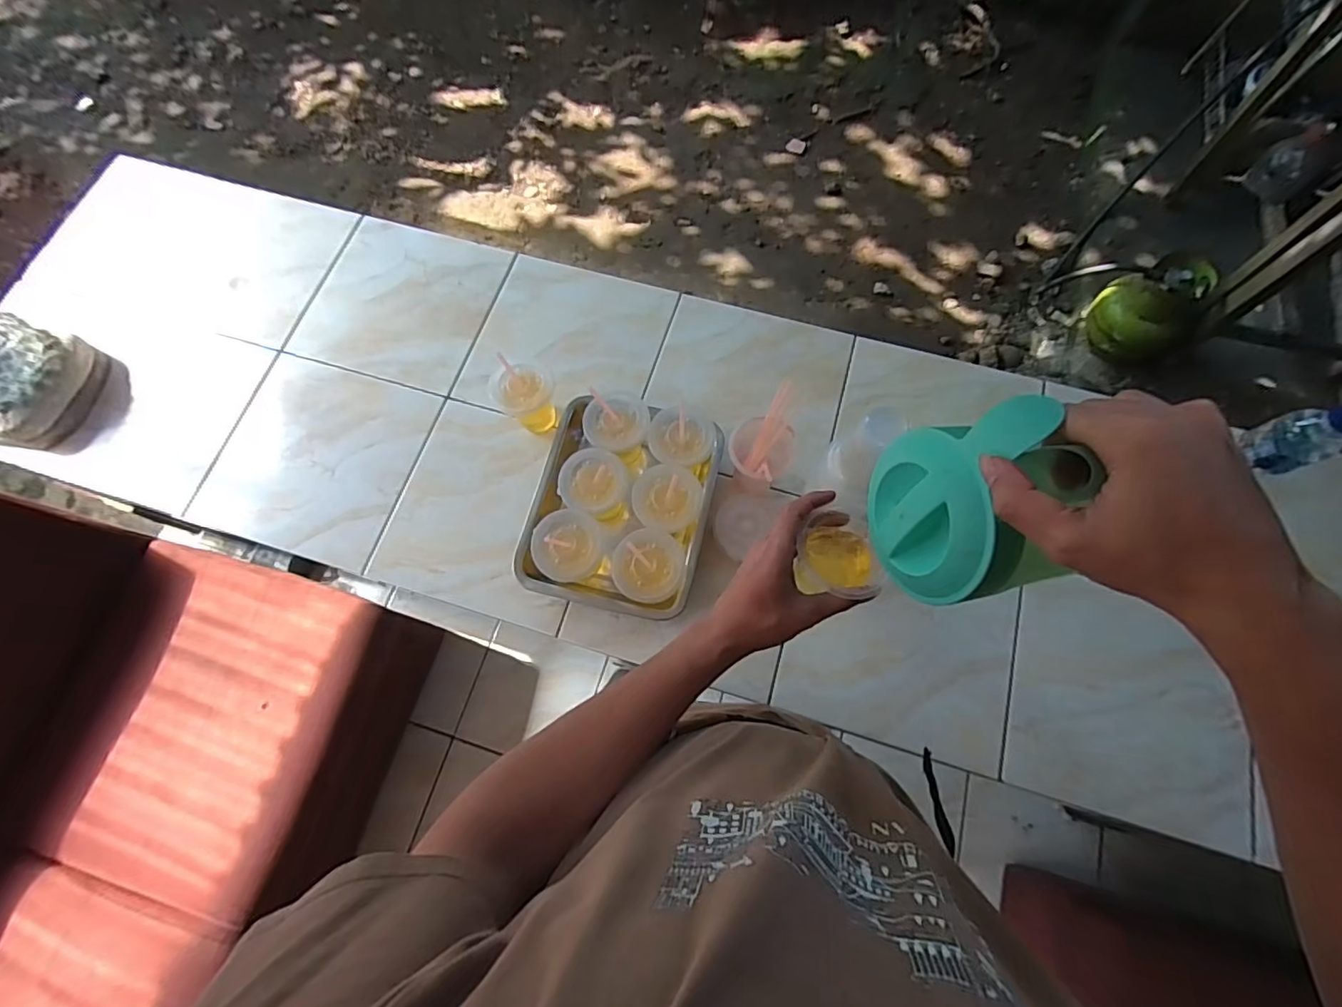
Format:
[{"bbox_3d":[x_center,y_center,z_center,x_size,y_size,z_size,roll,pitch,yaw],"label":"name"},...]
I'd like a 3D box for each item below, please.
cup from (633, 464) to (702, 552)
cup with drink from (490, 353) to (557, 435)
[{"bbox_3d":[-0.005,0.005,0.773,0.086,0.095,0.085,0,72,1],"label":"cup"},{"bbox_3d":[-0.210,-0.158,0.823,0.085,0.137,0.076,-29,74,-8],"label":"cup with drink"}]

